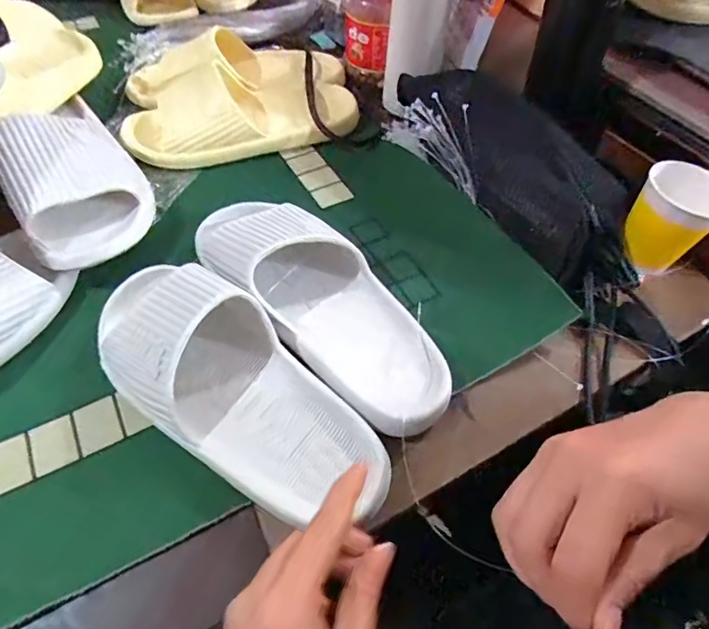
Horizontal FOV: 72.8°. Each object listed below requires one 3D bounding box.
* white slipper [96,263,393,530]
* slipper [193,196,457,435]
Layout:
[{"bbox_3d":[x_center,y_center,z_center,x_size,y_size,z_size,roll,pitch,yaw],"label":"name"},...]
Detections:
[{"bbox_3d":[-0.085,0.048,0.336,0.249,0.063,0.098,38,62,10],"label":"white slipper"},{"bbox_3d":[-0.029,-0.024,0.383,0.264,0.063,0.101,37,62,23],"label":"slipper"}]

